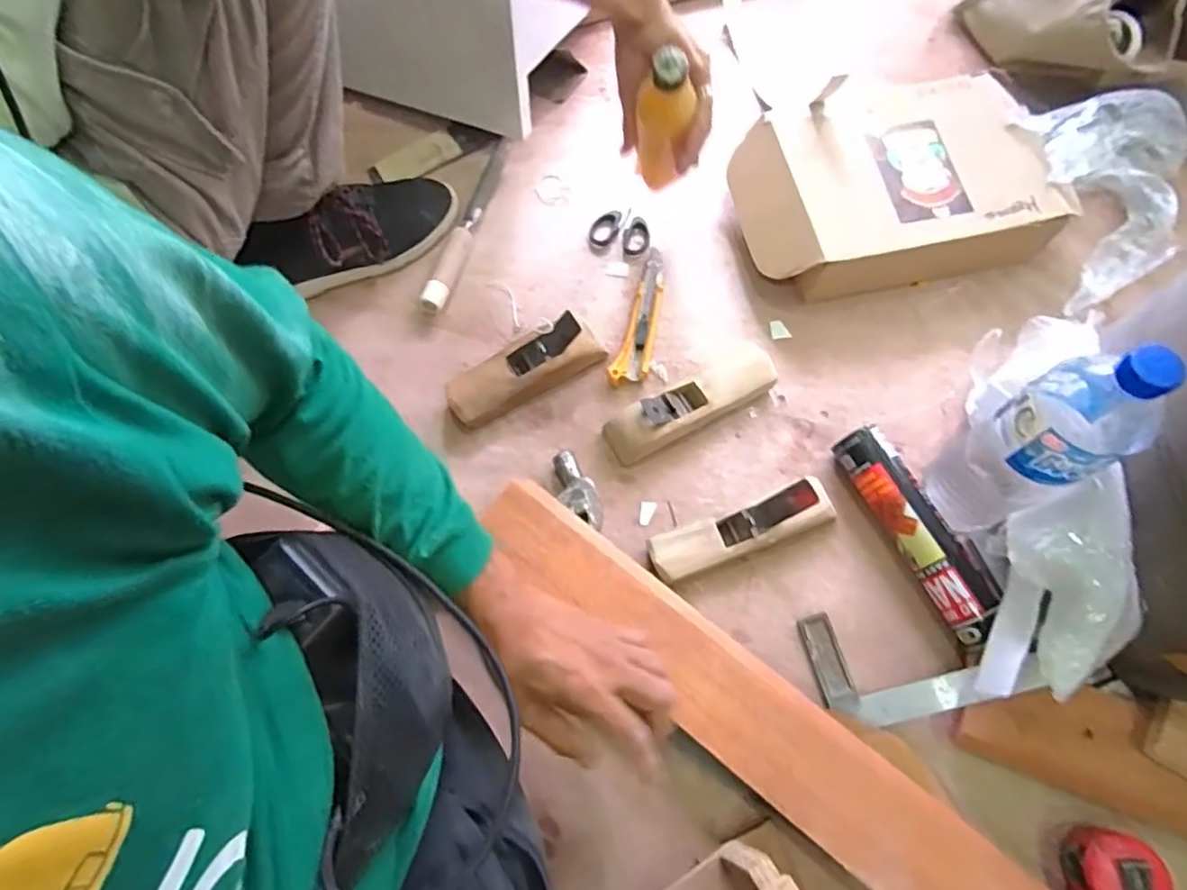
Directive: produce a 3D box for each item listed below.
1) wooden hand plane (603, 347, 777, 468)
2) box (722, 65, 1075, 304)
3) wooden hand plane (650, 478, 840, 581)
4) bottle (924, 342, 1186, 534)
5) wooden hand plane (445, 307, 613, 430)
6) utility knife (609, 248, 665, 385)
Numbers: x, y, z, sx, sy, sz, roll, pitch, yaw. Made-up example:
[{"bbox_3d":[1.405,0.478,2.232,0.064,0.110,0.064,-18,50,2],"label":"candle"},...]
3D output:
[{"bbox_3d":[0.107,-0.045,0.658,0.187,0.036,0.055,-29,72,-8],"label":"wooden hand plane"},{"bbox_3d":[0.316,-0.284,0.699,0.312,0.081,0.209,-10,70,-2],"label":"box"},{"bbox_3d":[0.138,0.077,0.595,0.175,0.058,0.048,-20,70,-5],"label":"wooden hand plane"},{"bbox_3d":[0.342,0.002,0.492,0.069,0.249,0.075,-26,71,-7],"label":"bottle"},{"bbox_3d":[-0.077,-0.079,0.675,0.164,0.048,0.062,-25,71,-7],"label":"wooden hand plane"},{"bbox_3d":[0.055,-0.143,0.706,0.036,0.018,0.174,12,71,6],"label":"utility knife"}]

